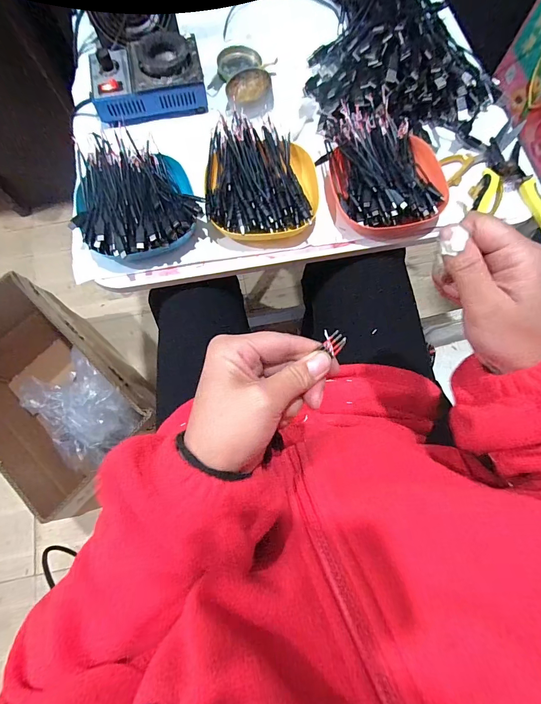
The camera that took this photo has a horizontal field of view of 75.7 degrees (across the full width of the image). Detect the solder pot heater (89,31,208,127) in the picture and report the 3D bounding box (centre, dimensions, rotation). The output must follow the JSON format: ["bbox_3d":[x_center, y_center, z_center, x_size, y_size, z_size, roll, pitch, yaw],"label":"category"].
[{"bbox_3d":[-0.168,-0.378,0.479,0.150,0.056,0.101,-7,74,-2],"label":"solder pot heater"}]

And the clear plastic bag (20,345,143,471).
[{"bbox_3d":[-0.388,0.104,0.697,0.166,0.131,0.199,-42,78,-10],"label":"clear plastic bag"}]

